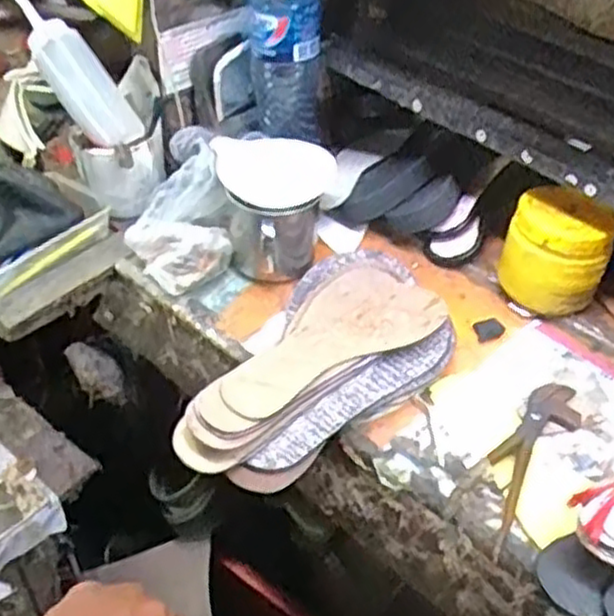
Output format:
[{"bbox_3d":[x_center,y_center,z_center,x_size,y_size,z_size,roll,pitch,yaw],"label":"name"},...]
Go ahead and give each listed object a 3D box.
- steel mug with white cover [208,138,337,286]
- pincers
[{"bbox_3d":[-0.030,-0.098,0.772,0.128,0.090,0.138,2,44,-1],"label":"steel mug with white cover"},{"bbox_3d":[0.173,0.118,0.614,0.049,0.014,0.179,29,49,25],"label":"pincers"}]

